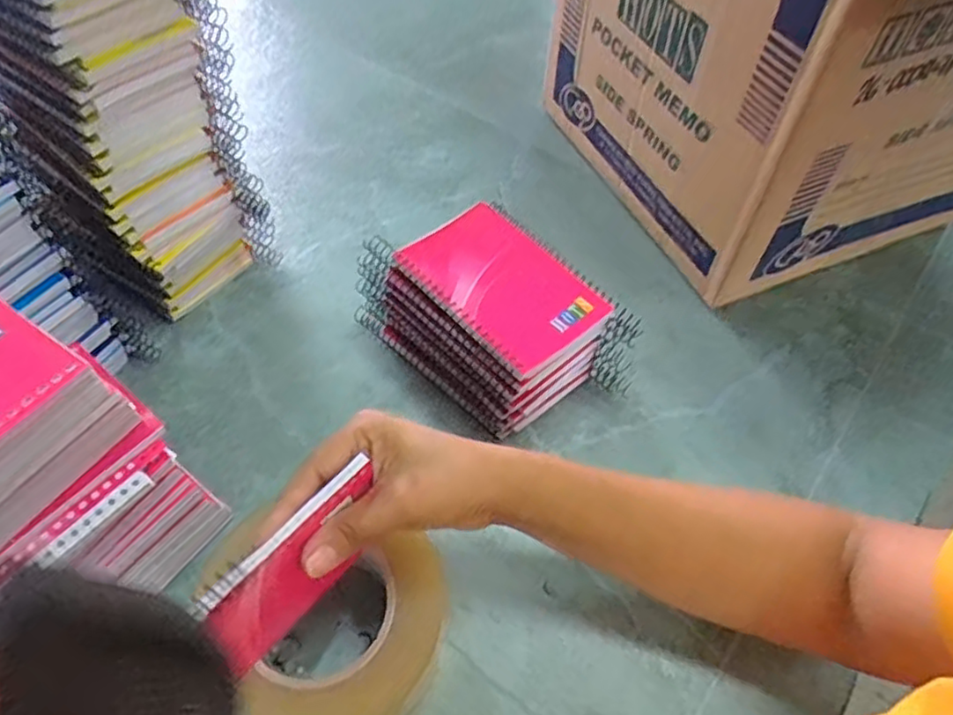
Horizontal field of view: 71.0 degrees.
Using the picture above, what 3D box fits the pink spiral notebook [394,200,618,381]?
[{"bbox_3d":[0.018,-0.049,0.433,0.081,0.010,0.129,-35,63,-24],"label":"pink spiral notebook"}]

